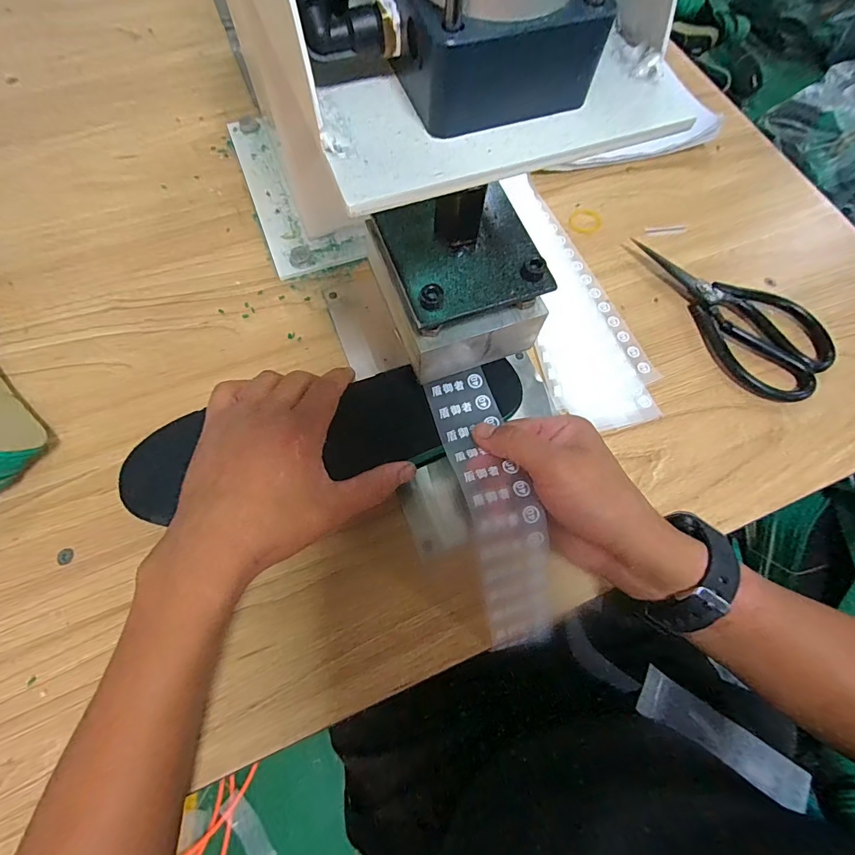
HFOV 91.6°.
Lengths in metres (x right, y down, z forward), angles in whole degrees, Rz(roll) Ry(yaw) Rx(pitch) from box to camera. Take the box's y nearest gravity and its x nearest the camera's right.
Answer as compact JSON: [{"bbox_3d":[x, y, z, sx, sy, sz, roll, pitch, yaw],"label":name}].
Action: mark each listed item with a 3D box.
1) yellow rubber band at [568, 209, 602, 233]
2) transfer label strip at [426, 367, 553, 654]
[{"bbox_3d":[0.153,-0.200,0.401,0.030,0.004,0.033,32,71,9],"label":"yellow rubber band"},{"bbox_3d":[0.044,0.050,0.262,0.043,0.045,0.182,-16,85,-8],"label":"transfer label strip"}]

